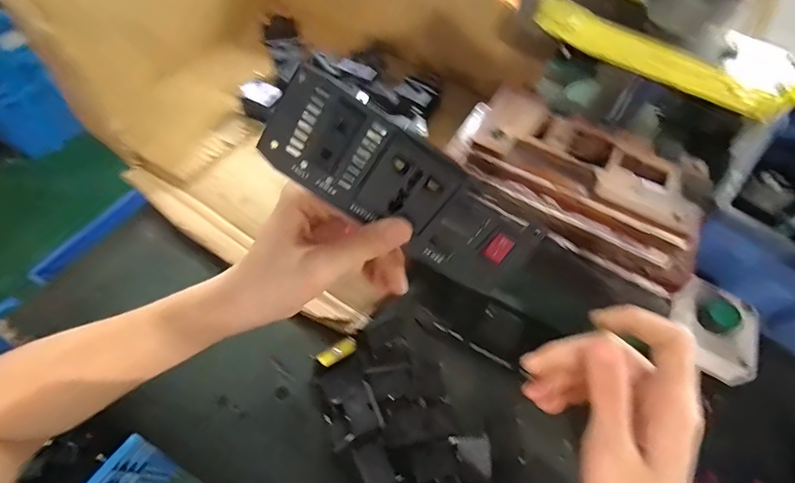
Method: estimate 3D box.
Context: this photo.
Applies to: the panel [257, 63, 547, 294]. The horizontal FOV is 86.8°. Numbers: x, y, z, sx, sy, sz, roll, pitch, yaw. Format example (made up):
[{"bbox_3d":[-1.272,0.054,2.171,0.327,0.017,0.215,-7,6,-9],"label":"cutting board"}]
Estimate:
[{"bbox_3d":[0.001,-0.024,0.211,0.140,0.056,0.005,34,34,-9],"label":"panel"}]

